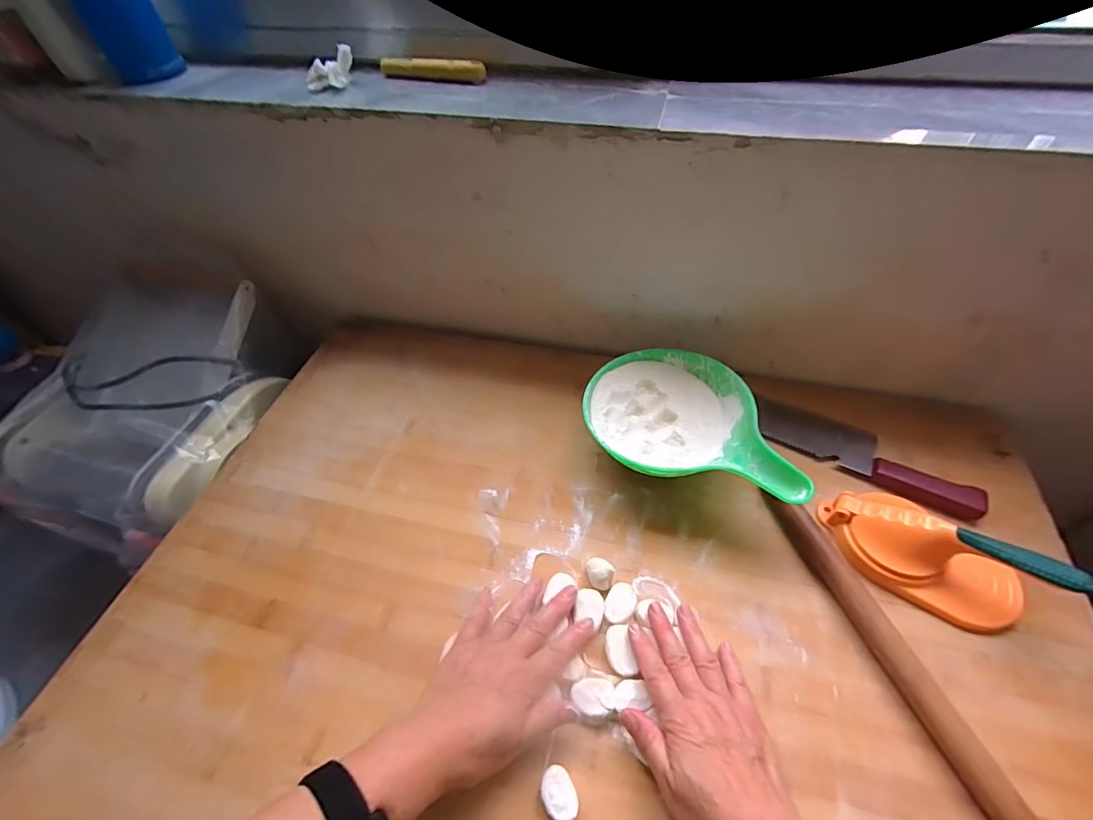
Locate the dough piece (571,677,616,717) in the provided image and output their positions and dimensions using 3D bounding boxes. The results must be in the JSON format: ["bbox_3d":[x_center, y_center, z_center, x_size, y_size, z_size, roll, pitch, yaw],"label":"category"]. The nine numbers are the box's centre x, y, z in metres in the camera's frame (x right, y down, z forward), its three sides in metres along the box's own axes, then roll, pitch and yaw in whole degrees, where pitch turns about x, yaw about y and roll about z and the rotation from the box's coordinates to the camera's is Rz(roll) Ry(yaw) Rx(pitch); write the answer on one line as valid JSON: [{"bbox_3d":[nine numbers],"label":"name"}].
[{"bbox_3d":[0.038,0.232,0.375,0.033,0.017,0.026,1,52,5],"label":"dough piece"}]

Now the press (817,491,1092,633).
[{"bbox_3d":[0.342,0.122,0.411,0.085,0.062,0.159,-36,57,-22],"label":"press"}]

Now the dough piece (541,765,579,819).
[{"bbox_3d":[0.010,0.282,0.340,0.022,0.016,0.033,-26,54,-15],"label":"dough piece"}]

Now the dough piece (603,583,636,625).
[{"bbox_3d":[0.067,0.176,0.420,0.025,0.012,0.037,17,55,17],"label":"dough piece"}]

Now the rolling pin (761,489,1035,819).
[{"bbox_3d":[0.292,0.226,0.358,0.021,0.024,0.367,-16,52,-8],"label":"rolling pin"}]

